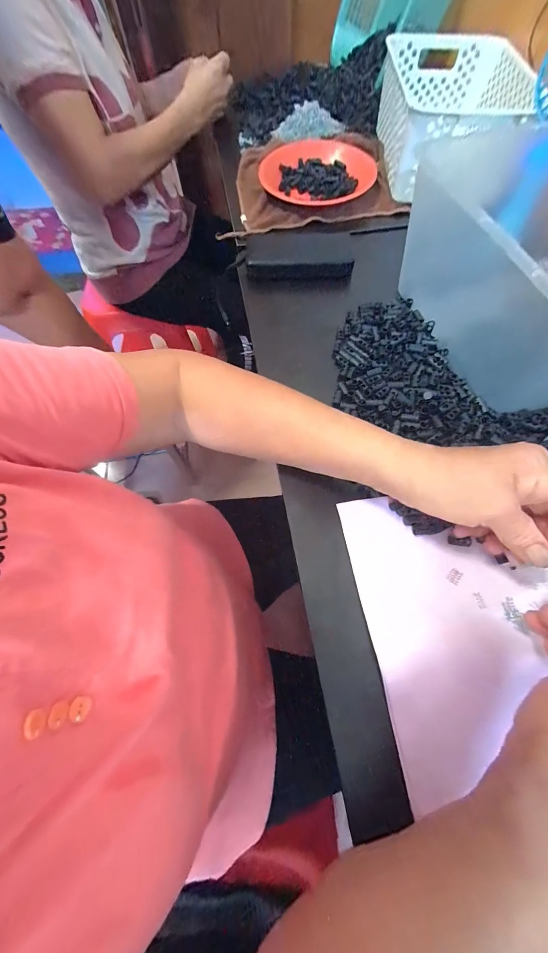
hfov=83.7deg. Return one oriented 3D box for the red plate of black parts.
[{"bbox_3d":[0.077,-0.548,0.543,0.193,0.030,0.218,2,65,2],"label":"red plate of black parts"}]

